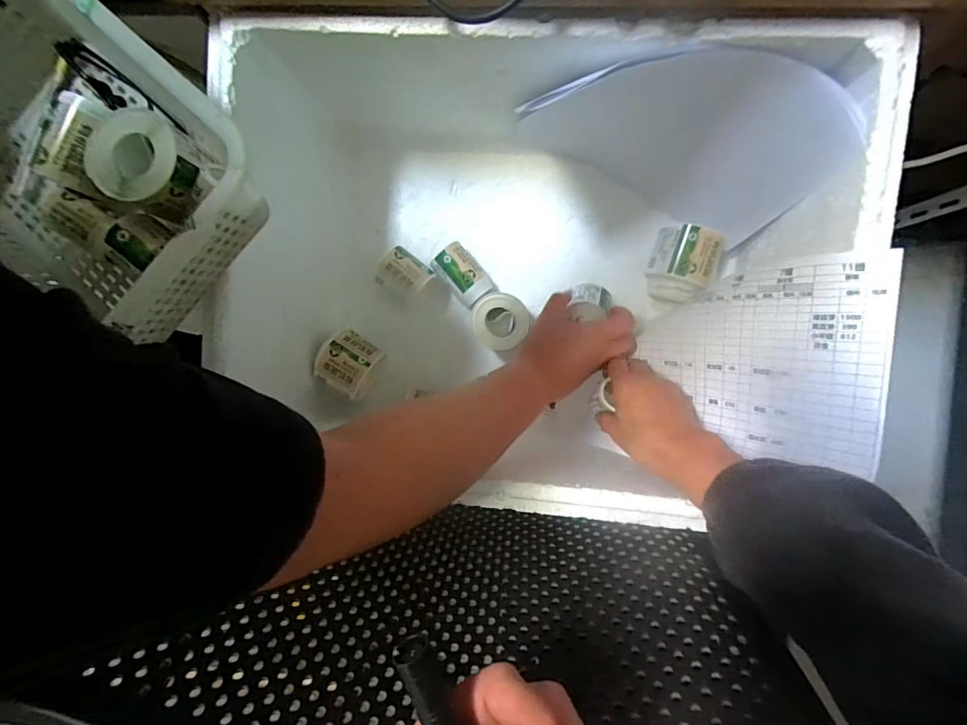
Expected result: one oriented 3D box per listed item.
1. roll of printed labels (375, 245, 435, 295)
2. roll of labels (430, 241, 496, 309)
[{"bbox_3d":[-0.096,-0.106,0.564,0.061,0.051,0.054,35,93,3],"label":"roll of printed labels"},{"bbox_3d":[-0.024,-0.108,0.561,0.046,0.044,0.073,-40,88,4],"label":"roll of labels"}]

